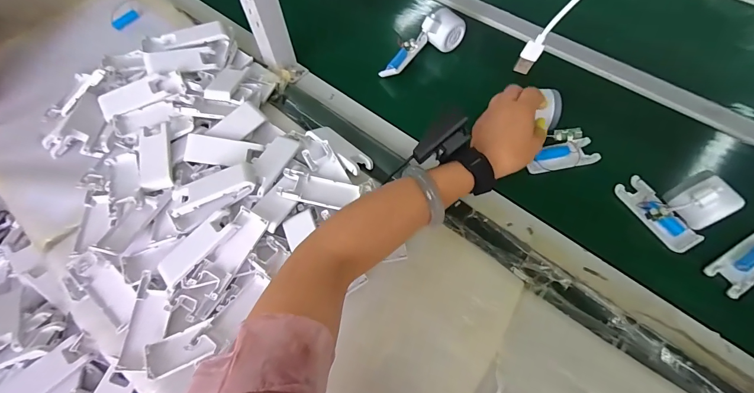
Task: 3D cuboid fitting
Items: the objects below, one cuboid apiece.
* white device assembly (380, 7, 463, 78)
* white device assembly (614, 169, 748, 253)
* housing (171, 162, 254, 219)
[{"bbox_3d":[0.072,-0.258,0.594,0.161,0.052,0.047,-33,64,-15],"label":"white device assembly"},{"bbox_3d":[0.373,-0.001,0.431,0.076,0.067,0.101,-27,63,-12],"label":"white device assembly"},{"bbox_3d":[-0.205,-0.009,0.447,0.101,0.027,0.041,-20,62,-8],"label":"housing"}]

